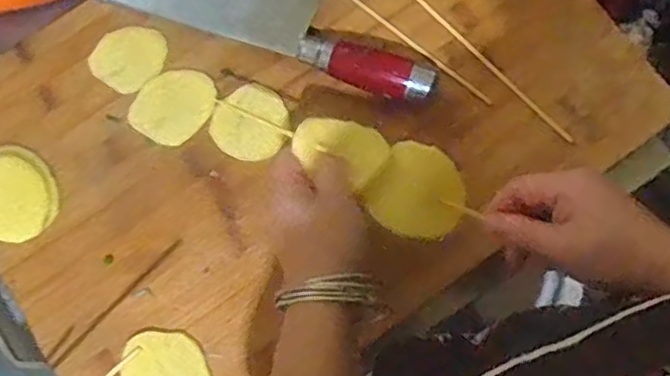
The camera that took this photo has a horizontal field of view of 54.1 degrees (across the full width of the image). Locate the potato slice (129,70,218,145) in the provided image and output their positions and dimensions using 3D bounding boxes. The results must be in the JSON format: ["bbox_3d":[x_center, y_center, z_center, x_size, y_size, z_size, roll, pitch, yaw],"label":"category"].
[{"bbox_3d":[-0.126,-0.066,0.515,0.056,0.004,0.064,35,79,8],"label":"potato slice"}]

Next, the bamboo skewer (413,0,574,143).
[{"bbox_3d":[0.076,-0.145,0.529,0.008,0.004,0.303,-42,80,-9],"label":"bamboo skewer"}]

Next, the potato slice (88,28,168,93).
[{"bbox_3d":[-0.165,-0.106,0.524,0.053,0.004,0.056,35,79,8],"label":"potato slice"}]

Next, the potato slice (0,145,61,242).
[{"bbox_3d":[-0.245,0.005,0.497,0.068,0.015,0.061,44,81,9],"label":"potato slice"}]

